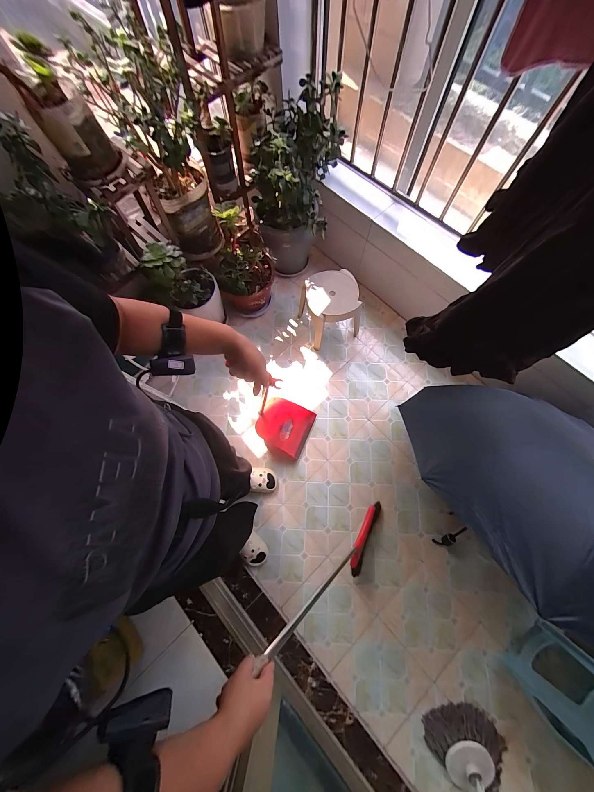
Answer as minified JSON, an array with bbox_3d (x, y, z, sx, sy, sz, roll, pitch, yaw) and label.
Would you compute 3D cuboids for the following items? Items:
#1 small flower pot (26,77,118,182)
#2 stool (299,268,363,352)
[{"bbox_3d":[-0.701,-0.830,0.796,0.159,0.161,0.151,-1,74,2],"label":"small flower pot"},{"bbox_3d":[0.175,-0.460,1.335,0.271,0.289,0.268,-18,74,-3],"label":"stool"}]

